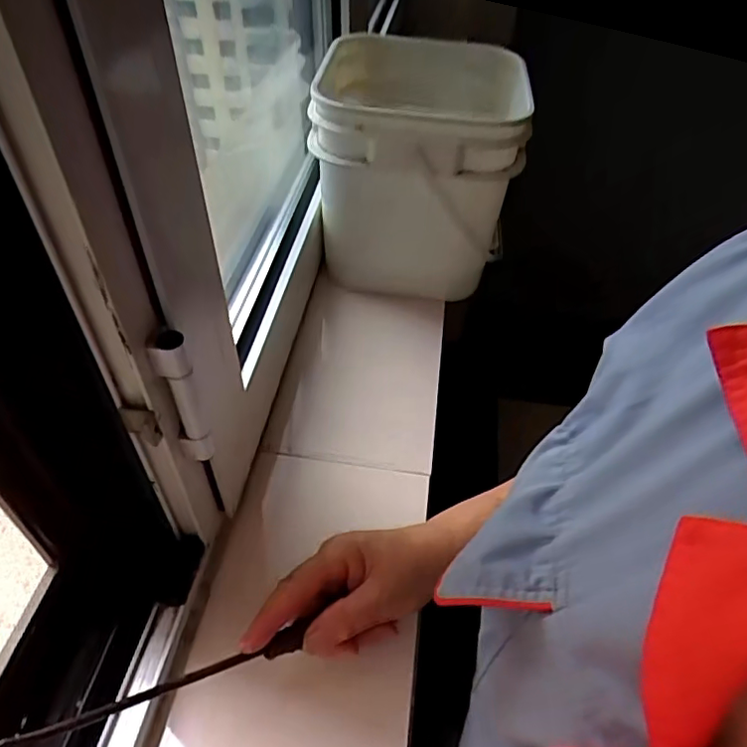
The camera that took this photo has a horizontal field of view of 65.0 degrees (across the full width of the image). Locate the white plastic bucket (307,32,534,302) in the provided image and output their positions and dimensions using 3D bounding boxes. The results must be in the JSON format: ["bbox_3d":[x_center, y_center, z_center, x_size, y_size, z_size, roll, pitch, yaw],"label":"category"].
[{"bbox_3d":[0.050,-0.225,0.640,0.206,0.200,0.214,4,45,3],"label":"white plastic bucket"}]

